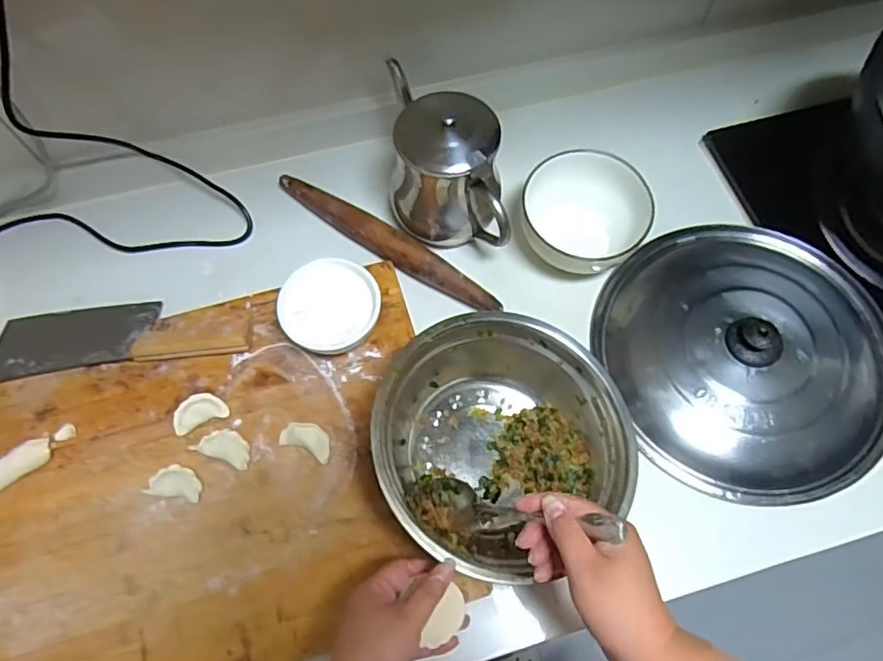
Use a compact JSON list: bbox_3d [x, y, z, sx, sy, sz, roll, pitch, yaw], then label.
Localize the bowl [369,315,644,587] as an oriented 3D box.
[{"bbox_3d":[0.052,0.091,0.510,0.217,0.088,0.201,0,67,-1],"label":"bowl"}]

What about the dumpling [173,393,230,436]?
[{"bbox_3d":[-0.234,0.079,0.550,0.051,0.020,0.031,-23,69,-10],"label":"dumpling"}]

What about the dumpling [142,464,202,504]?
[{"bbox_3d":[-0.242,0.141,0.523,0.047,0.020,0.029,9,67,3],"label":"dumpling"}]

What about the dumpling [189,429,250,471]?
[{"bbox_3d":[-0.201,0.109,0.532,0.047,0.023,0.029,21,68,8],"label":"dumpling"}]

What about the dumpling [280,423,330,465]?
[{"bbox_3d":[-0.126,0.104,0.538,0.050,0.020,0.027,23,69,8],"label":"dumpling"}]

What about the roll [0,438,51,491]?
[{"bbox_3d":[-0.405,0.135,0.520,0.091,0.022,0.024,-37,73,-15],"label":"roll"}]

